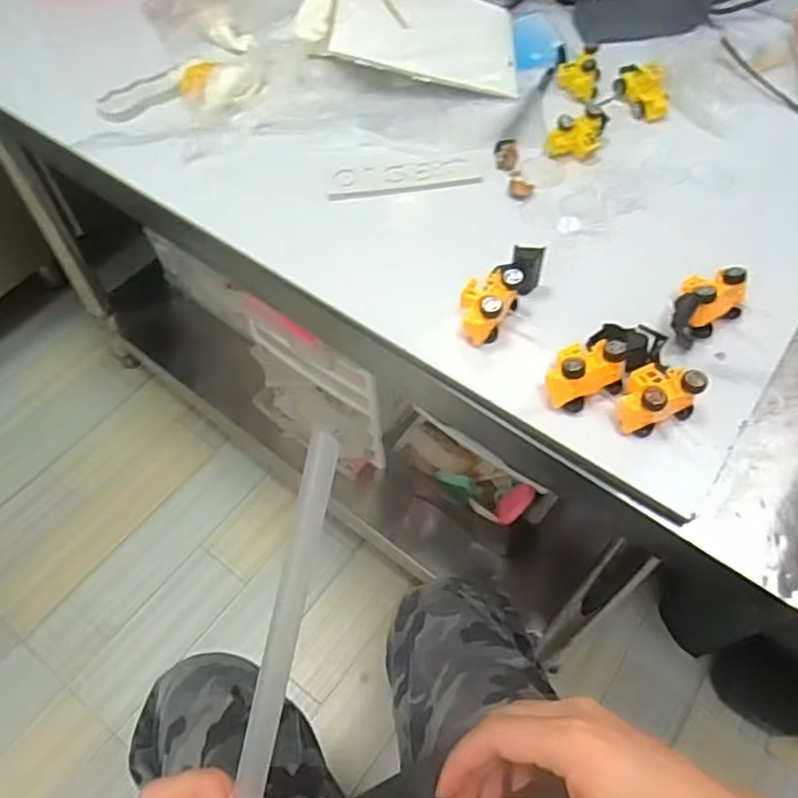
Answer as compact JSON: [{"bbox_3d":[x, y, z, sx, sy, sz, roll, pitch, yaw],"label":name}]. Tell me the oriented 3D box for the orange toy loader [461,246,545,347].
[{"bbox_3d":[0.070,-0.077,0.476,0.035,0.039,0.081,29,62,18],"label":"orange toy loader"}]

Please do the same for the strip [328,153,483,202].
[{"bbox_3d":[0.004,-0.193,0.569,0.128,0.010,0.035,-6,57,-4],"label":"strip"}]

